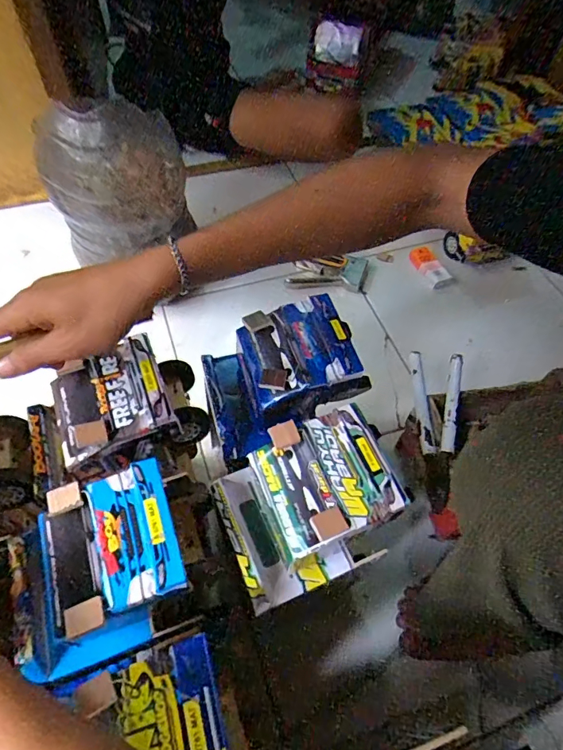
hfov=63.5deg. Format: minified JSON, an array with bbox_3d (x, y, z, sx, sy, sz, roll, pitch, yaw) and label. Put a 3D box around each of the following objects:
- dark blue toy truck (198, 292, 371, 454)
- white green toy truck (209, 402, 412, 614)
[{"bbox_3d":[-0.004,-0.001,0.475,0.146,0.086,0.118,-12,58,-10],"label":"dark blue toy truck"},{"bbox_3d":[0.021,0.114,0.404,0.139,0.096,0.122,-17,59,-13],"label":"white green toy truck"}]

